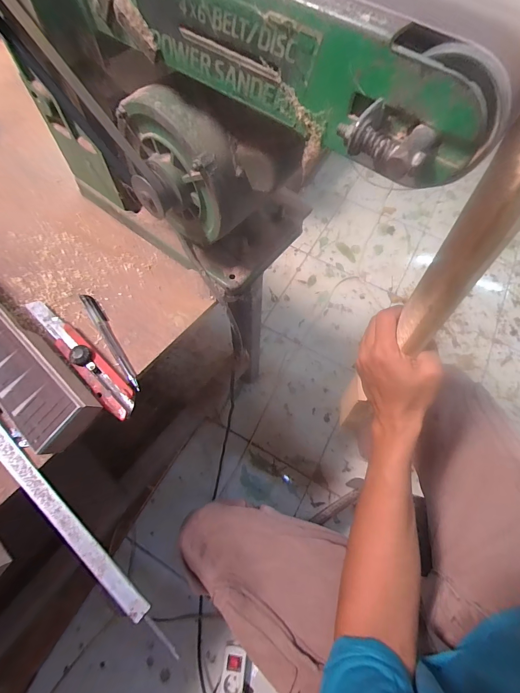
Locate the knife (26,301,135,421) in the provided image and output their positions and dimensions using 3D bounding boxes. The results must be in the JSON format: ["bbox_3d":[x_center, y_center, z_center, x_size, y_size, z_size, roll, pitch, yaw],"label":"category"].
[{"bbox_3d":[-0.203,0.009,0.344,0.183,0.018,0.030,40,69,15],"label":"knife"}]

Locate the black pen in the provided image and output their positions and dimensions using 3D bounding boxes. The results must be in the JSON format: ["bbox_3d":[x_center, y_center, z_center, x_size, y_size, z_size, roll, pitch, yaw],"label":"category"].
[{"bbox_3d":[-0.173,-0.009,0.361,0.014,0.009,0.143,-33,70,-16],"label":"black pen"}]

